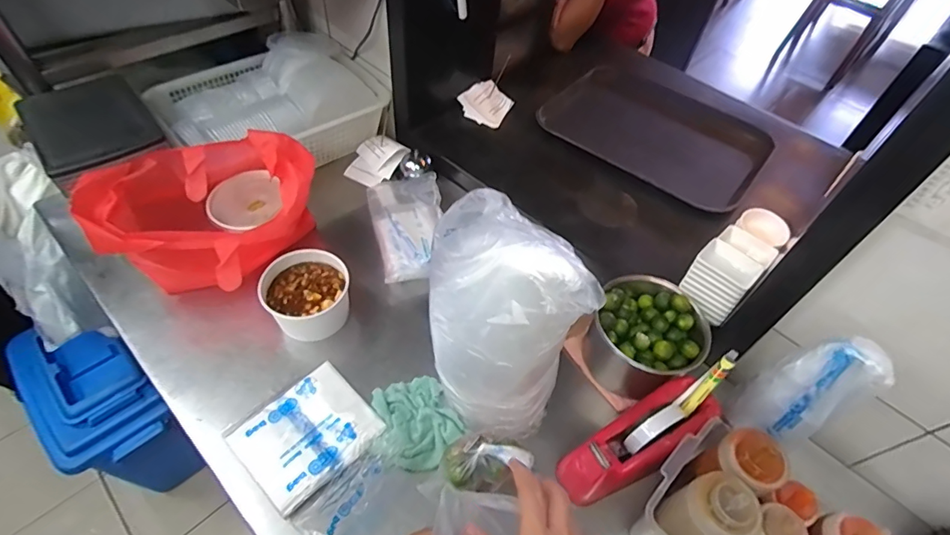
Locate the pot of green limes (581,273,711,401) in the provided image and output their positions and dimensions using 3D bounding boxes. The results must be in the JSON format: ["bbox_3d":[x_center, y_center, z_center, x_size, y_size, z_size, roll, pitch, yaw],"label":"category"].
[{"bbox_3d":[0.240,0.101,0.678,0.131,0.121,0.144,3,51,-3],"label":"pot of green limes"}]

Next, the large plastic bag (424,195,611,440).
[{"bbox_3d":[0.020,0.063,0.547,0.118,0.291,0.186,-30,60,-26],"label":"large plastic bag"}]

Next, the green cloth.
[{"bbox_3d":[-0.082,0.207,0.630,0.107,0.021,0.120,-20,56,-20],"label":"green cloth"}]

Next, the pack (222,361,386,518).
[{"bbox_3d":[-0.220,0.212,0.610,0.153,0.023,0.143,-36,62,-29],"label":"pack"}]

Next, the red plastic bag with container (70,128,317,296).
[{"bbox_3d":[-0.394,-0.077,0.709,0.223,0.175,0.237,19,52,9],"label":"red plastic bag with container"}]

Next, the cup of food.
[{"bbox_3d":[-0.248,0.046,0.706,0.118,0.069,0.133,-21,56,-21],"label":"cup of food"}]

